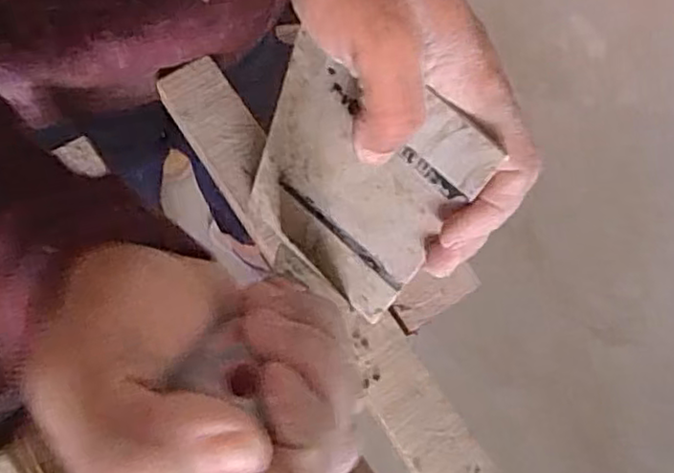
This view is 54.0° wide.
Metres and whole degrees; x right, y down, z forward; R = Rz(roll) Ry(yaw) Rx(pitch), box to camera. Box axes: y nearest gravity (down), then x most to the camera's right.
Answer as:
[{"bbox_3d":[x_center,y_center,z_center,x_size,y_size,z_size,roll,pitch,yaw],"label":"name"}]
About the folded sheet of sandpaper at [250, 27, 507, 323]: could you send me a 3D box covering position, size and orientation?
[{"bbox_3d":[0.004,-0.022,0.299,0.093,0.145,0.004,42,56,11],"label":"folded sheet of sandpaper"}]

